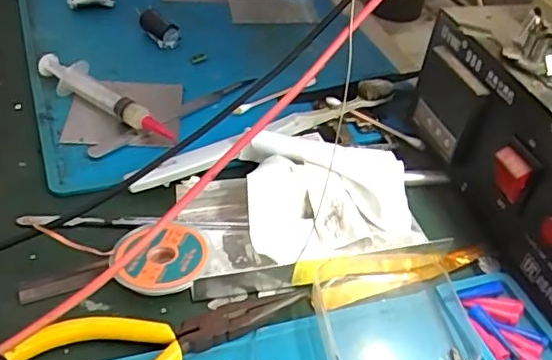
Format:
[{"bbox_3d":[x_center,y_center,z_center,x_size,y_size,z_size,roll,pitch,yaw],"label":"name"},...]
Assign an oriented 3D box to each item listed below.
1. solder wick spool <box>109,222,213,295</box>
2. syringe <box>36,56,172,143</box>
[{"bbox_3d":[-0.051,0.036,0.265,0.043,0.014,0.036,-1,41,-8],"label":"solder wick spool"},{"bbox_3d":[-0.104,-0.051,0.351,0.103,0.018,0.017,28,45,24],"label":"syringe"}]

